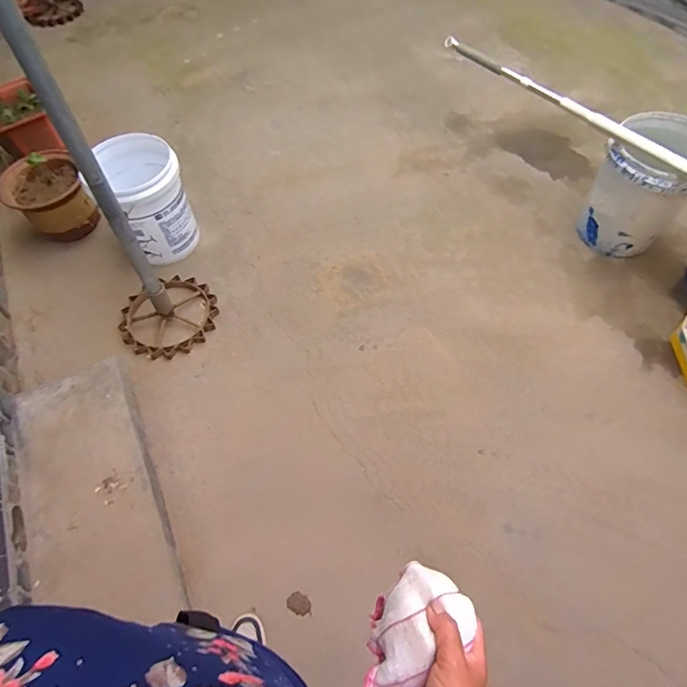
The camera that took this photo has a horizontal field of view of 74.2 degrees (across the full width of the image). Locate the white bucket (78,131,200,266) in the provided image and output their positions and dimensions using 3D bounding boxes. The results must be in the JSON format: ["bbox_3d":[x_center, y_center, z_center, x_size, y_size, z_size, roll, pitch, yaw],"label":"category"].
[{"bbox_3d":[-0.676,-0.488,1.567,0.281,0.349,0.279,-36,65,-18],"label":"white bucket"}]

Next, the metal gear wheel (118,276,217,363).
[{"bbox_3d":[-0.576,-0.088,1.501,0.316,0.064,0.280,-25,62,-12],"label":"metal gear wheel"}]

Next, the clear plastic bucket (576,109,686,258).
[{"bbox_3d":[0.986,-0.520,1.508,0.288,0.348,0.324,35,69,20],"label":"clear plastic bucket"}]

